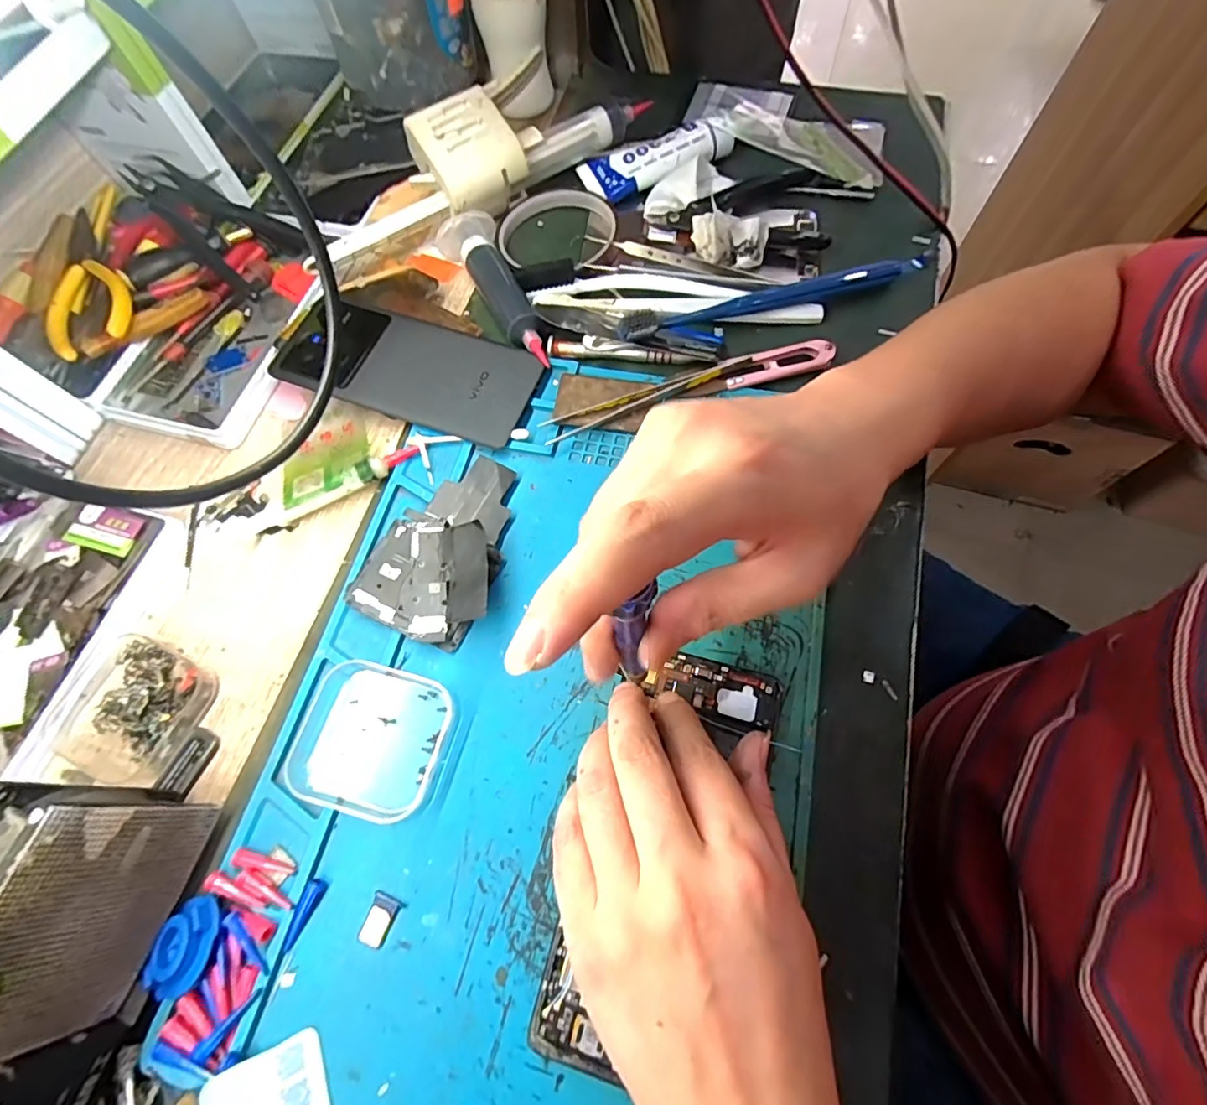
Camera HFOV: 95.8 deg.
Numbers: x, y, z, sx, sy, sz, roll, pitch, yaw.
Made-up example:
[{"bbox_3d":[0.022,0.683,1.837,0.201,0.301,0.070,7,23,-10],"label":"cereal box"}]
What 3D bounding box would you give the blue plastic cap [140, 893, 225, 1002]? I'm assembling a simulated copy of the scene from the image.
[{"bbox_3d":[-0.172,0.162,0.224,0.026,0.008,0.036,33,73,15],"label":"blue plastic cap"}]

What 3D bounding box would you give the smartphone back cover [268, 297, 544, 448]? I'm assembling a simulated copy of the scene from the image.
[{"bbox_3d":[-0.124,-0.117,0.340,0.162,0.012,0.071,17,69,9],"label":"smartphone back cover"}]

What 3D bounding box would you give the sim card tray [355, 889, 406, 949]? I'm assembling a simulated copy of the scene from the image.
[{"bbox_3d":[-0.095,0.157,0.231,0.014,0.004,0.019,18,69,10],"label":"sim card tray"}]

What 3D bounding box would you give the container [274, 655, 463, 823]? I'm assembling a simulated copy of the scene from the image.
[{"bbox_3d":[-0.110,0.086,0.257,0.070,0.015,0.063,15,69,9],"label":"container"}]

